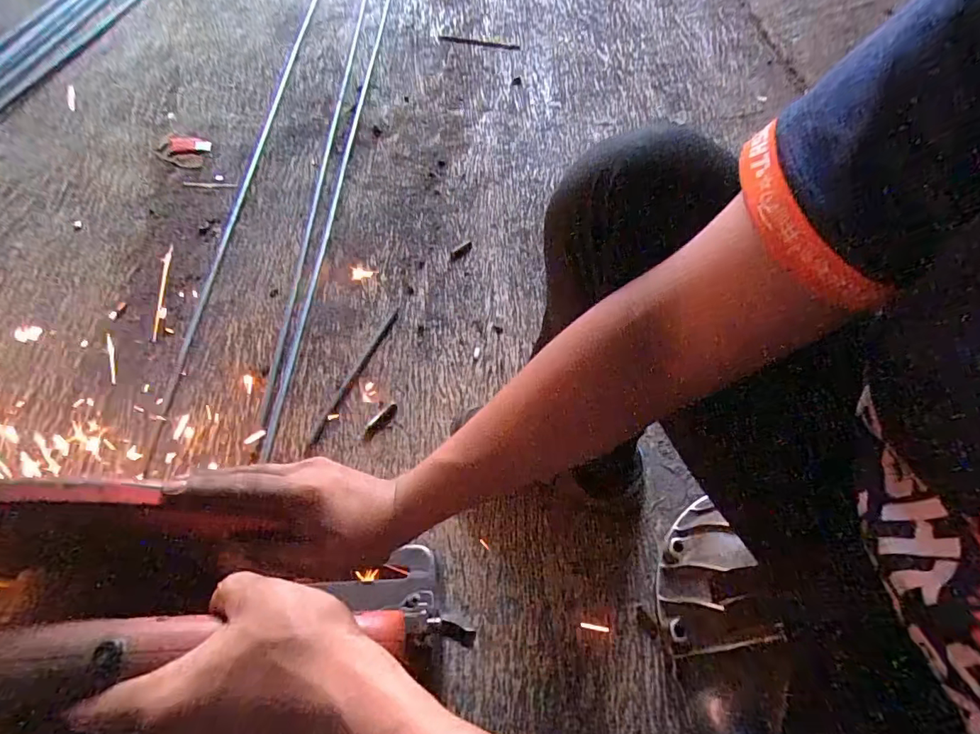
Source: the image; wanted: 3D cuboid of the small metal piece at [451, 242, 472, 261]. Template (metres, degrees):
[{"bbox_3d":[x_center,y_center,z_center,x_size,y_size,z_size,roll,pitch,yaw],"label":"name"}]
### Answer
[{"bbox_3d":[-0.057,-0.225,0.929,0.053,0.004,0.020,-40,74,-15],"label":"small metal piece"}]

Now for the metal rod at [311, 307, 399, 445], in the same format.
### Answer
[{"bbox_3d":[-0.215,0.006,0.779,0.015,0.012,0.266,20,60,12],"label":"metal rod"}]

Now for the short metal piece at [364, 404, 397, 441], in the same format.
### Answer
[{"bbox_3d":[-0.170,0.085,0.740,0.023,0.006,0.070,35,64,19],"label":"short metal piece"}]

